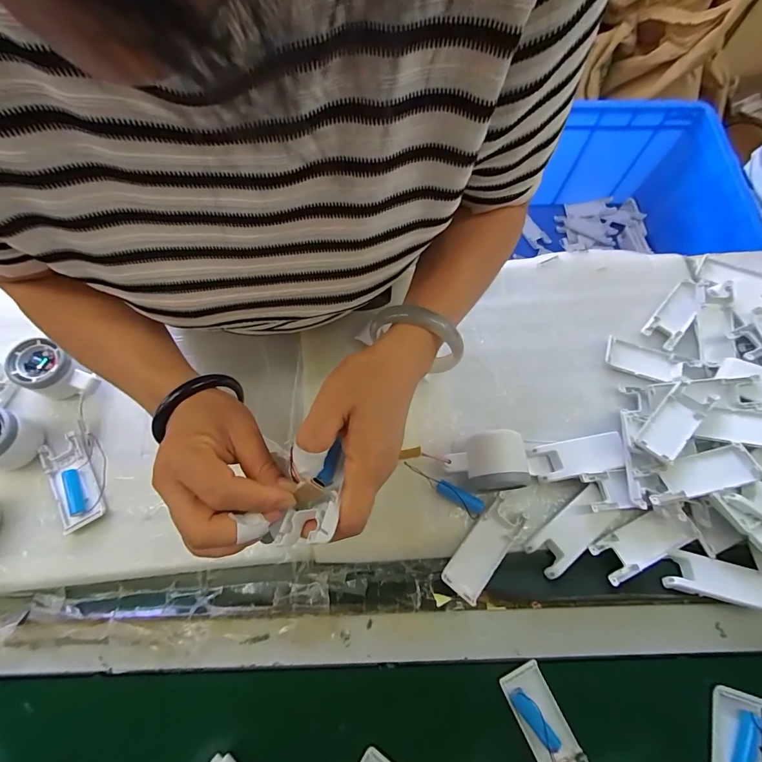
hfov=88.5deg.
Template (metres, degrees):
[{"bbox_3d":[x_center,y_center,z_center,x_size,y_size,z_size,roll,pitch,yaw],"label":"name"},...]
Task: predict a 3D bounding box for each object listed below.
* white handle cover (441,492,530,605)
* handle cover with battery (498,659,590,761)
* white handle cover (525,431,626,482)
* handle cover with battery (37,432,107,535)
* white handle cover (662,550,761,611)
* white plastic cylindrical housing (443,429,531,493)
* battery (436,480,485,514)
[{"bbox_3d":[0.104,0.165,0.389,0.039,0.020,0.103,37,75,14],"label":"white handle cover"},{"bbox_3d":[0.148,0.310,0.342,0.041,0.011,0.103,-24,71,-8],"label":"handle cover with battery"},{"bbox_3d":[0.211,0.080,0.416,0.099,0.018,0.039,-10,70,-2],"label":"white handle cover"},{"bbox_3d":[-0.331,0.107,0.417,0.045,0.014,0.102,-26,71,-8],"label":"handle cover with battery"},{"bbox_3d":[0.326,0.191,0.375,0.100,0.015,0.039,11,46,6],"label":"white handle cover"},{"bbox_3d":[0.106,0.081,0.402,0.083,0.048,0.061,-4,69,0],"label":"white plastic cylindrical housing"},{"bbox_3d":[0.081,0.120,0.403,0.051,0.017,0.016,24,72,10],"label":"battery"}]

